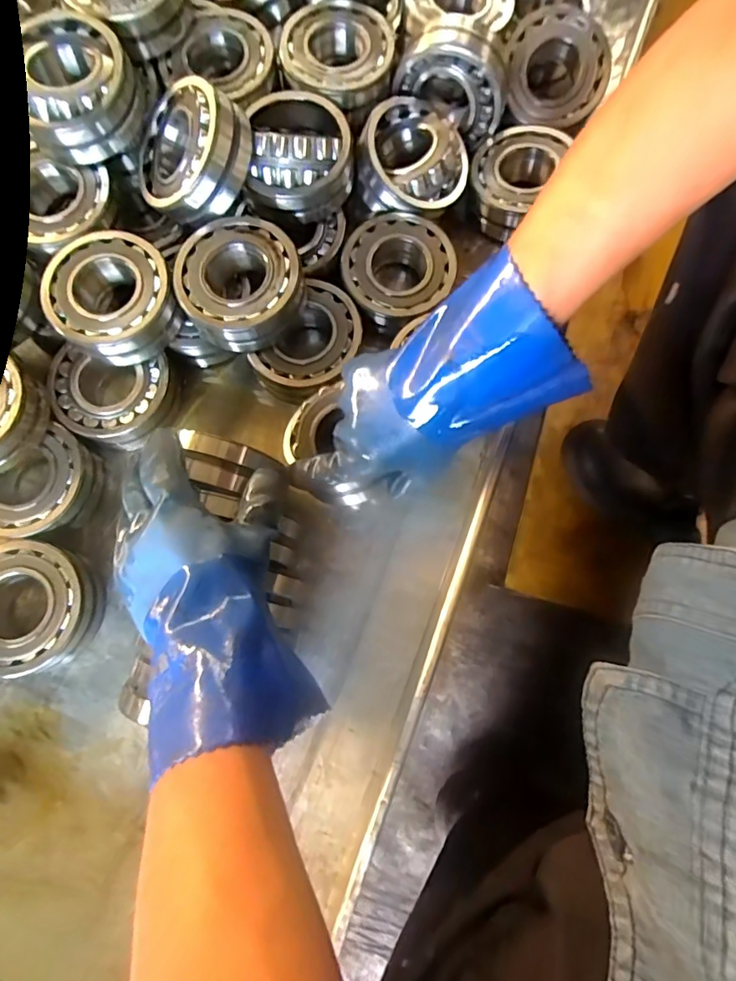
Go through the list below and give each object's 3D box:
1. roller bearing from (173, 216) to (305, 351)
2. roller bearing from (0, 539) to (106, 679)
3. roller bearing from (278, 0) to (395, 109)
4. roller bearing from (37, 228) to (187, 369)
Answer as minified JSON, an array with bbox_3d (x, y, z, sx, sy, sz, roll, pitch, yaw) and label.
[{"bbox_3d":[-0.120,-0.200,0.491,0.114,0.043,0.116,0,78,0],"label":"roller bearing"},{"bbox_3d":[-0.307,0.103,0.464,0.107,0.050,0.110,20,79,4],"label":"roller bearing"},{"bbox_3d":[-0.033,-0.452,0.532,0.112,0.028,0.123,0,78,0],"label":"roller bearing"},{"bbox_3d":[-0.241,-0.182,0.487,0.109,0.050,0.112,0,78,0],"label":"roller bearing"}]

